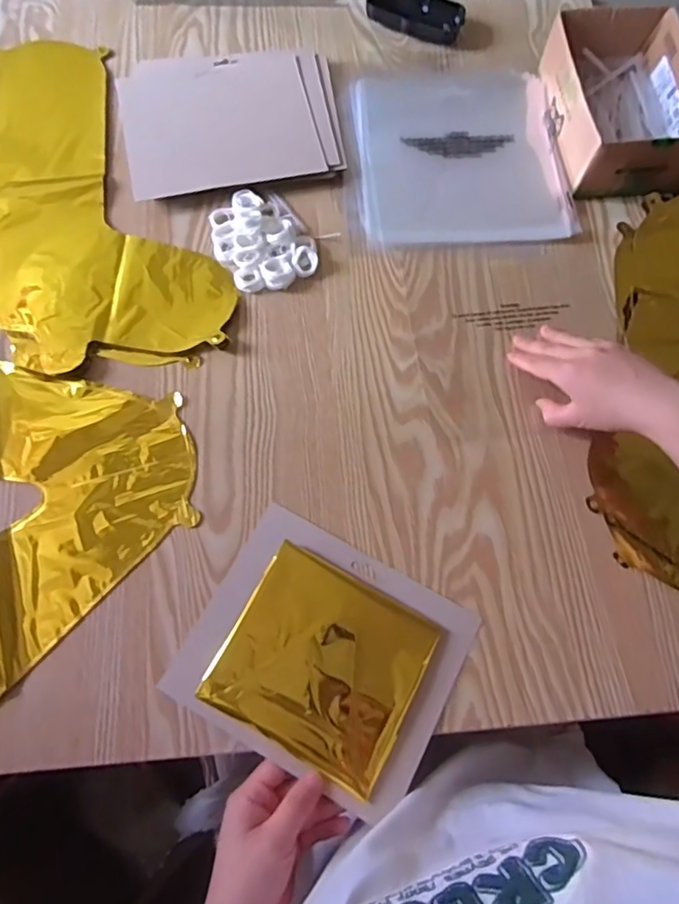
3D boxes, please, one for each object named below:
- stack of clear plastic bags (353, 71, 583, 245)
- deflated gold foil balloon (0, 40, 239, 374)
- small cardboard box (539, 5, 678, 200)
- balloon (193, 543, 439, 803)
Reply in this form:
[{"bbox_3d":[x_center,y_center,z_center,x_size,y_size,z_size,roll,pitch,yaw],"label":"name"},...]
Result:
[{"bbox_3d":[0.124,-0.318,0.613,0.209,0.010,0.229,-3,71,-3],"label":"stack of clear plastic bags"},{"bbox_3d":[-0.274,-0.234,0.564,0.216,0.008,0.402,-27,74,-11],"label":"deflated gold foil balloon"},{"bbox_3d":[0.285,-0.355,0.599,0.128,0.066,0.189,-4,71,-4],"label":"small cardboard box"},{"bbox_3d":[-0.012,0.159,0.447,0.142,0.008,0.130,28,72,7],"label":"balloon"}]

